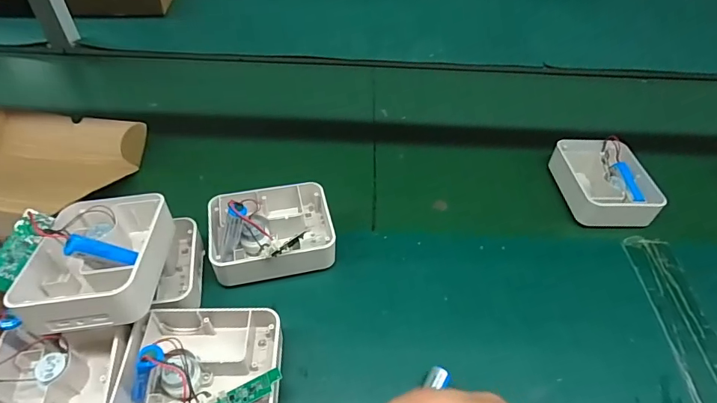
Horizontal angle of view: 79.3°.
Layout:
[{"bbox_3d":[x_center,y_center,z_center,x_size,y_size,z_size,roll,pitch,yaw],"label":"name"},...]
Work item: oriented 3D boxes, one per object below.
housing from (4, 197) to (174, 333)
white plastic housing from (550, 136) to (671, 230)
[{"bbox_3d":[-0.231,0.048,0.386,0.104,0.048,0.126,-1,50,-5],"label":"housing"},{"bbox_3d":[0.322,-0.030,0.575,0.106,0.044,0.146,-3,50,-6],"label":"white plastic housing"}]

